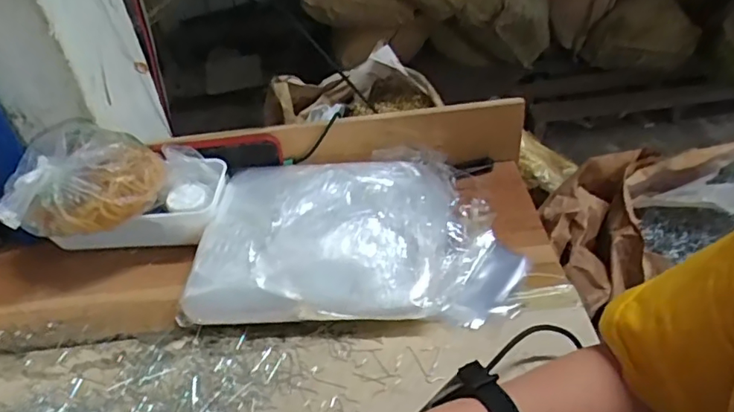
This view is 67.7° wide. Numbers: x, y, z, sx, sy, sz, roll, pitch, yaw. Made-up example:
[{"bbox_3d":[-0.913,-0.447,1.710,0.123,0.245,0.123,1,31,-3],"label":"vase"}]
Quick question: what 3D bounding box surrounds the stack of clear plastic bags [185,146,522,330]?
[{"bbox_3d":[-0.011,0.027,0.582,0.320,0.071,0.201,-2,43,3],"label":"stack of clear plastic bags"}]

